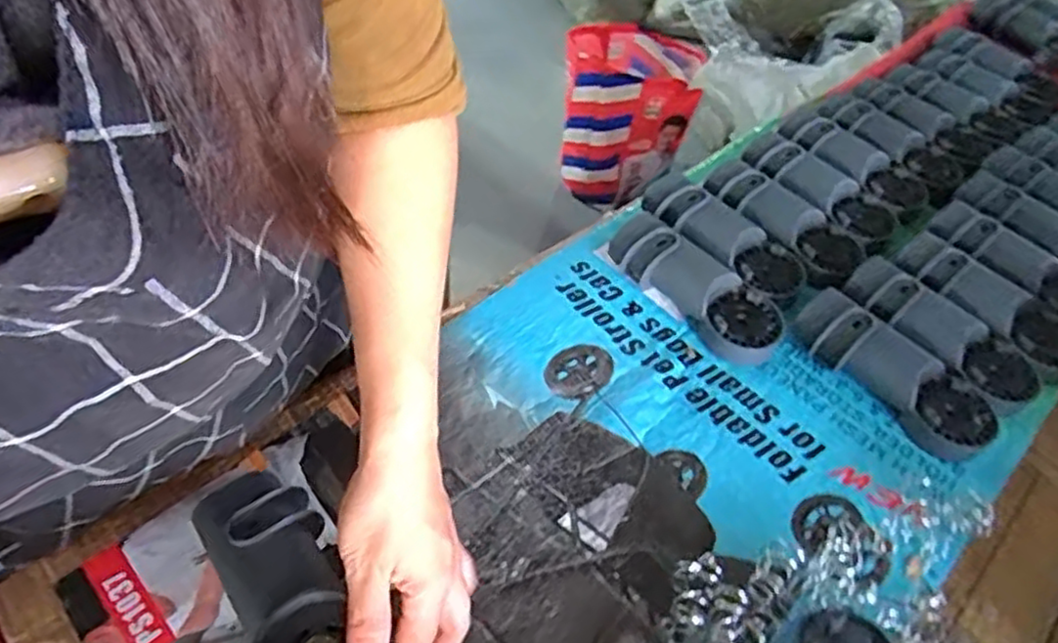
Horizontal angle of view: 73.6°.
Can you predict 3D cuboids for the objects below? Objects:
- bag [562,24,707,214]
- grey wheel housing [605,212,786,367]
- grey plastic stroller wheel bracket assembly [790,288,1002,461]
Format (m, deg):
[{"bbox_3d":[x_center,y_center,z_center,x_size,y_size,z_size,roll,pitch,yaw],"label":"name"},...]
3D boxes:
[{"bbox_3d":[0.236,-0.501,1.758,0.308,0.358,0.259,33,56,21],"label":"bag"},{"bbox_3d":[0.145,-0.032,0.612,0.066,0.041,0.166,-32,60,-27],"label":"grey wheel housing"},{"bbox_3d":[0.291,0.038,0.566,0.062,0.044,0.161,-32,60,-27],"label":"grey plastic stroller wheel bracket assembly"}]

